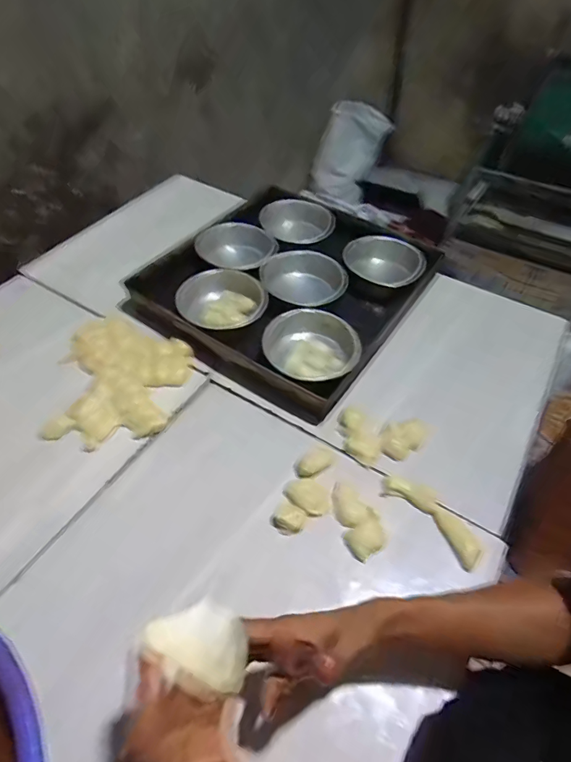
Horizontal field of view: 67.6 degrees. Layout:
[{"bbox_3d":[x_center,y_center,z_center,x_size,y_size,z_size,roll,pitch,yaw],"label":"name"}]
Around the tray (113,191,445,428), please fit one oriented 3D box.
[{"bbox_3d":[0.019,-0.216,0.861,0.440,0.088,0.527,28,56,22],"label":"tray"}]

